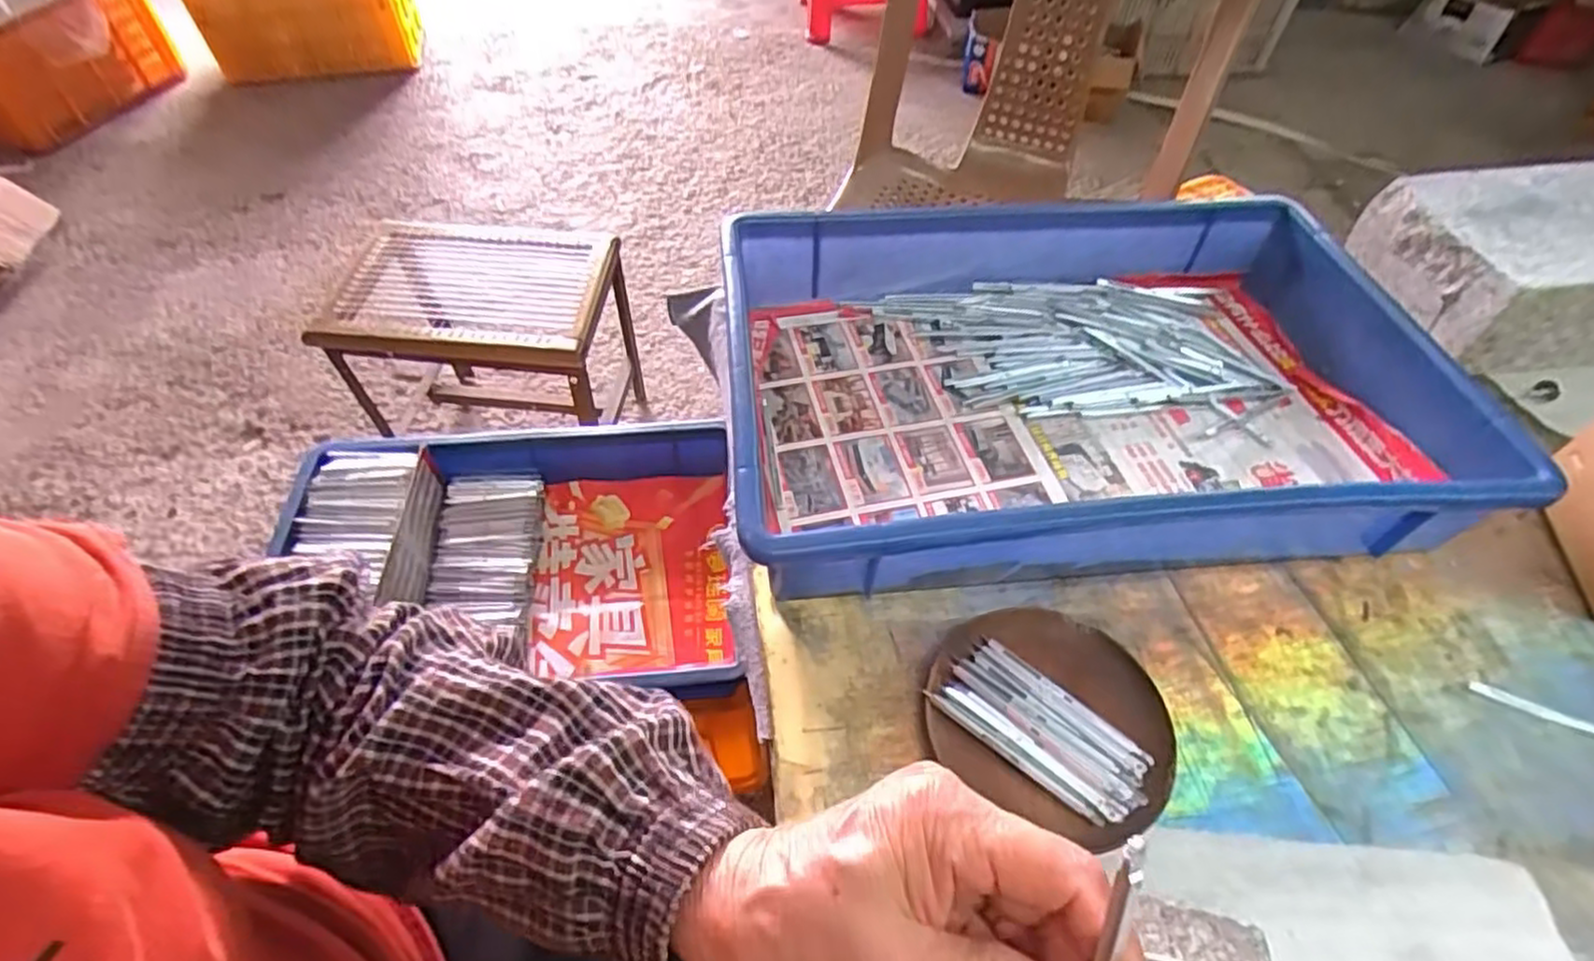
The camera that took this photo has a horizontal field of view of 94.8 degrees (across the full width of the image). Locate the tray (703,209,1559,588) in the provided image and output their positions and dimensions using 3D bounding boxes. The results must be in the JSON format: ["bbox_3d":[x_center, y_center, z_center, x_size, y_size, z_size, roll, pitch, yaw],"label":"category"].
[{"bbox_3d":[0.171,-0.068,0.469,0.417,0.074,0.274,-3,53,-5],"label":"tray"}]

